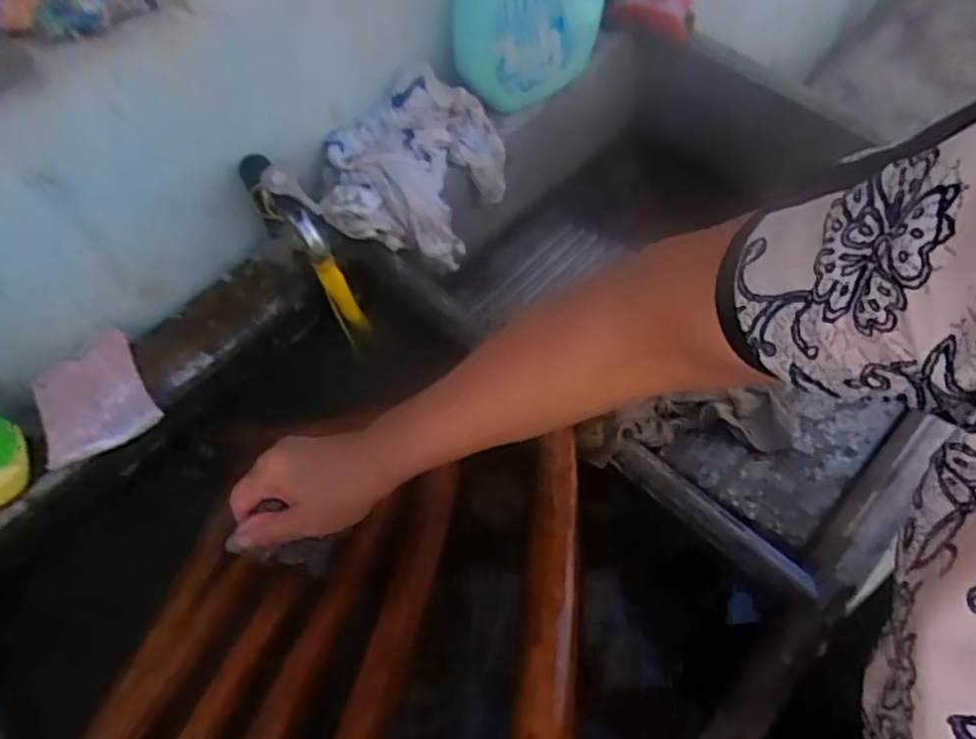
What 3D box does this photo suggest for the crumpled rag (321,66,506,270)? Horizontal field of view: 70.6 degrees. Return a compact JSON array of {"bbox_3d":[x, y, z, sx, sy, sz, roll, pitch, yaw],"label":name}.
[{"bbox_3d":[-0.075,-0.203,0.714,0.168,0.099,0.184,6,57,6],"label":"crumpled rag"}]

